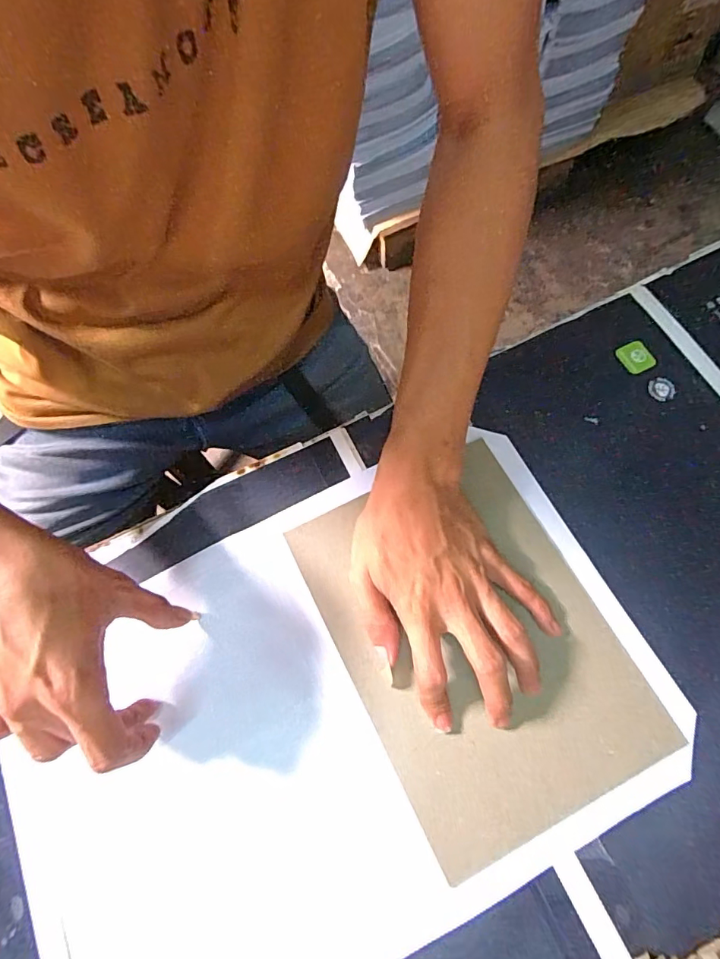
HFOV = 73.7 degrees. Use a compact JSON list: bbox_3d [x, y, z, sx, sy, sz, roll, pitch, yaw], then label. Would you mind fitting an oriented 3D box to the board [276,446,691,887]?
[{"bbox_3d":[0.073,0.104,0.326,0.169,0.007,0.235,-27,73,-7],"label":"board"}]

